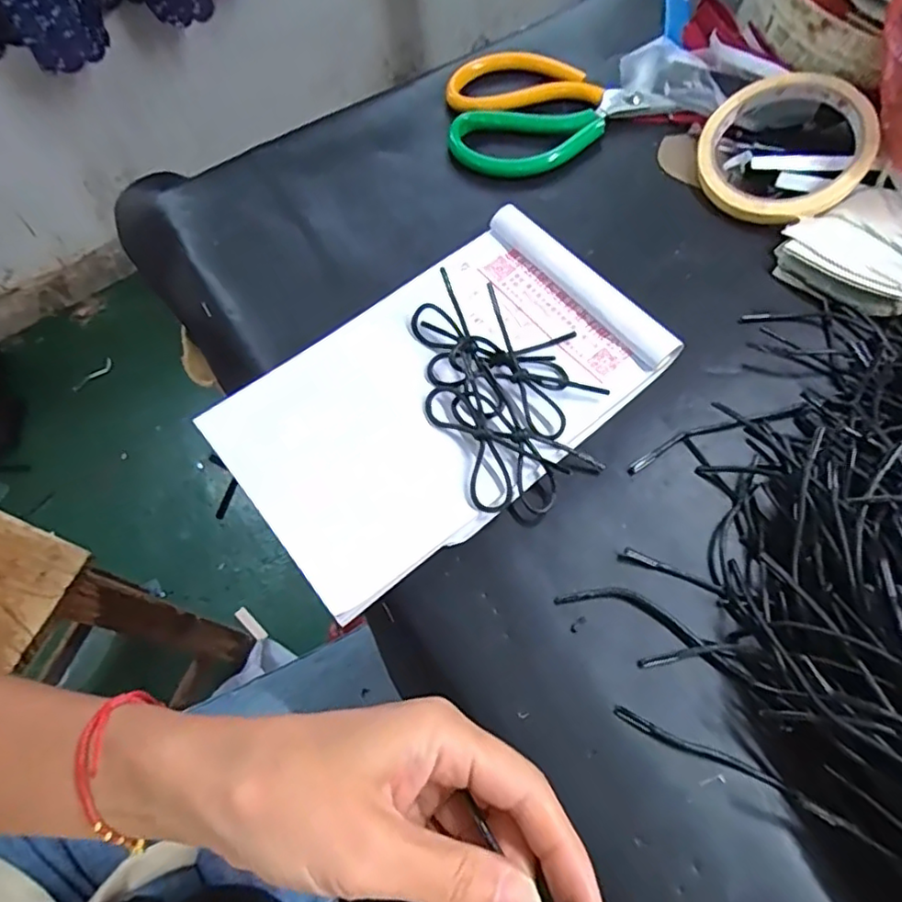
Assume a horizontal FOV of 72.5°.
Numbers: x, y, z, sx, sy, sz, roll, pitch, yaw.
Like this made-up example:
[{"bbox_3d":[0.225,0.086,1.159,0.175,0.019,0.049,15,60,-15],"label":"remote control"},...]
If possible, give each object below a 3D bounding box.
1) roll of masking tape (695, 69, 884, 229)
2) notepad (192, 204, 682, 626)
[{"bbox_3d":[0.196,-0.180,0.363,0.093,0.014,0.093,-4,78,19],"label":"roll of masking tape"},{"bbox_3d":[-0.005,-0.030,0.320,0.213,0.024,0.129,-37,69,-13],"label":"notepad"}]

